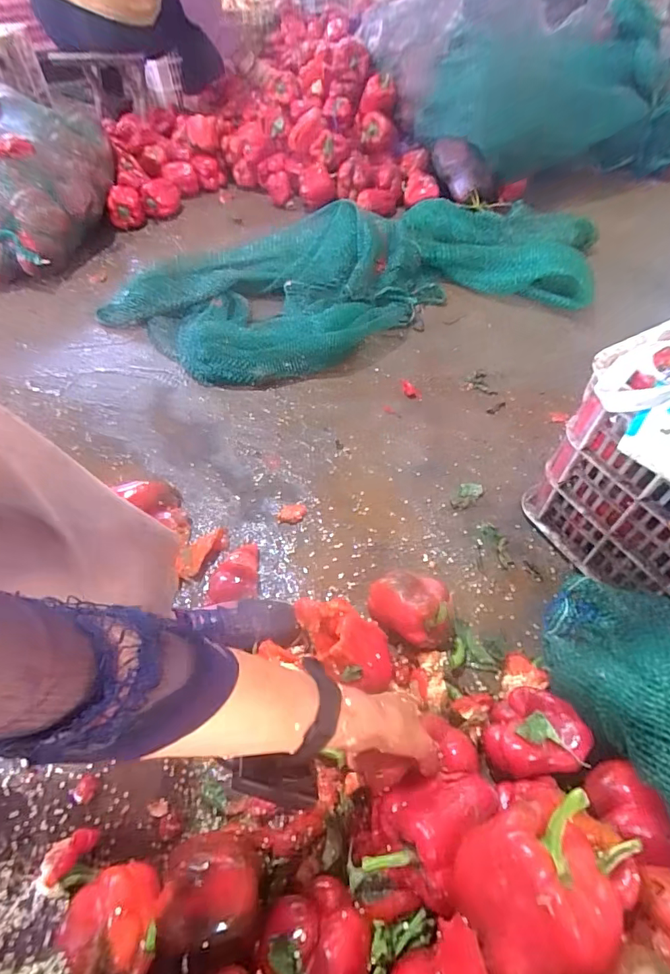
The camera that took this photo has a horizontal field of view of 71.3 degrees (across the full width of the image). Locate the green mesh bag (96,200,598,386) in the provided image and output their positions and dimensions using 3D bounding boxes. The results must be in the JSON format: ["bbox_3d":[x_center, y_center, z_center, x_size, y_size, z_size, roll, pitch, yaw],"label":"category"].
[{"bbox_3d":[0.063,-0.489,1.028,1.127,0.101,0.496,-15,55,-10],"label":"green mesh bag"}]

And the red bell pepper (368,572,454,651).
[{"bbox_3d":[0.097,0.166,0.604,0.111,0.091,0.080,11,55,8],"label":"red bell pepper"}]

